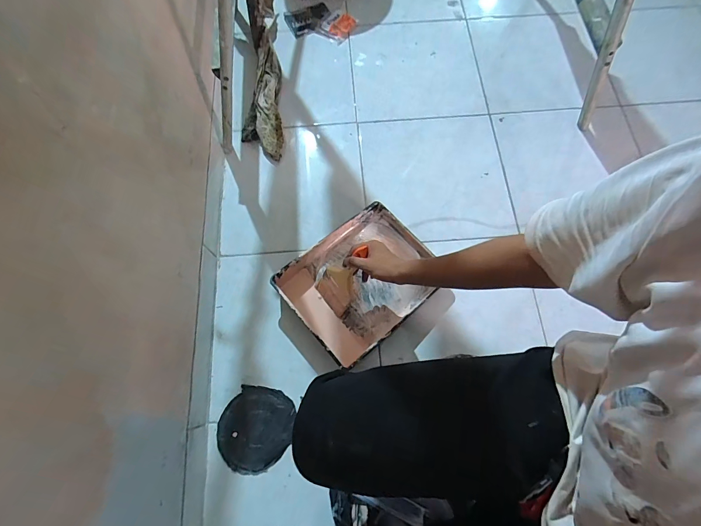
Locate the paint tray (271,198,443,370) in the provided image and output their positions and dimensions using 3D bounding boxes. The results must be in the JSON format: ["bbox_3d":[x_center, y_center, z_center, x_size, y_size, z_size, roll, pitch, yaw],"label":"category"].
[{"bbox_3d":[0.030,0.041,0.857,0.351,0.070,0.278,-40,76,-12],"label":"paint tray"}]

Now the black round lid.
[{"bbox_3d":[-0.212,0.370,0.778,0.159,0.004,0.172,0,72,0],"label":"black round lid"}]

